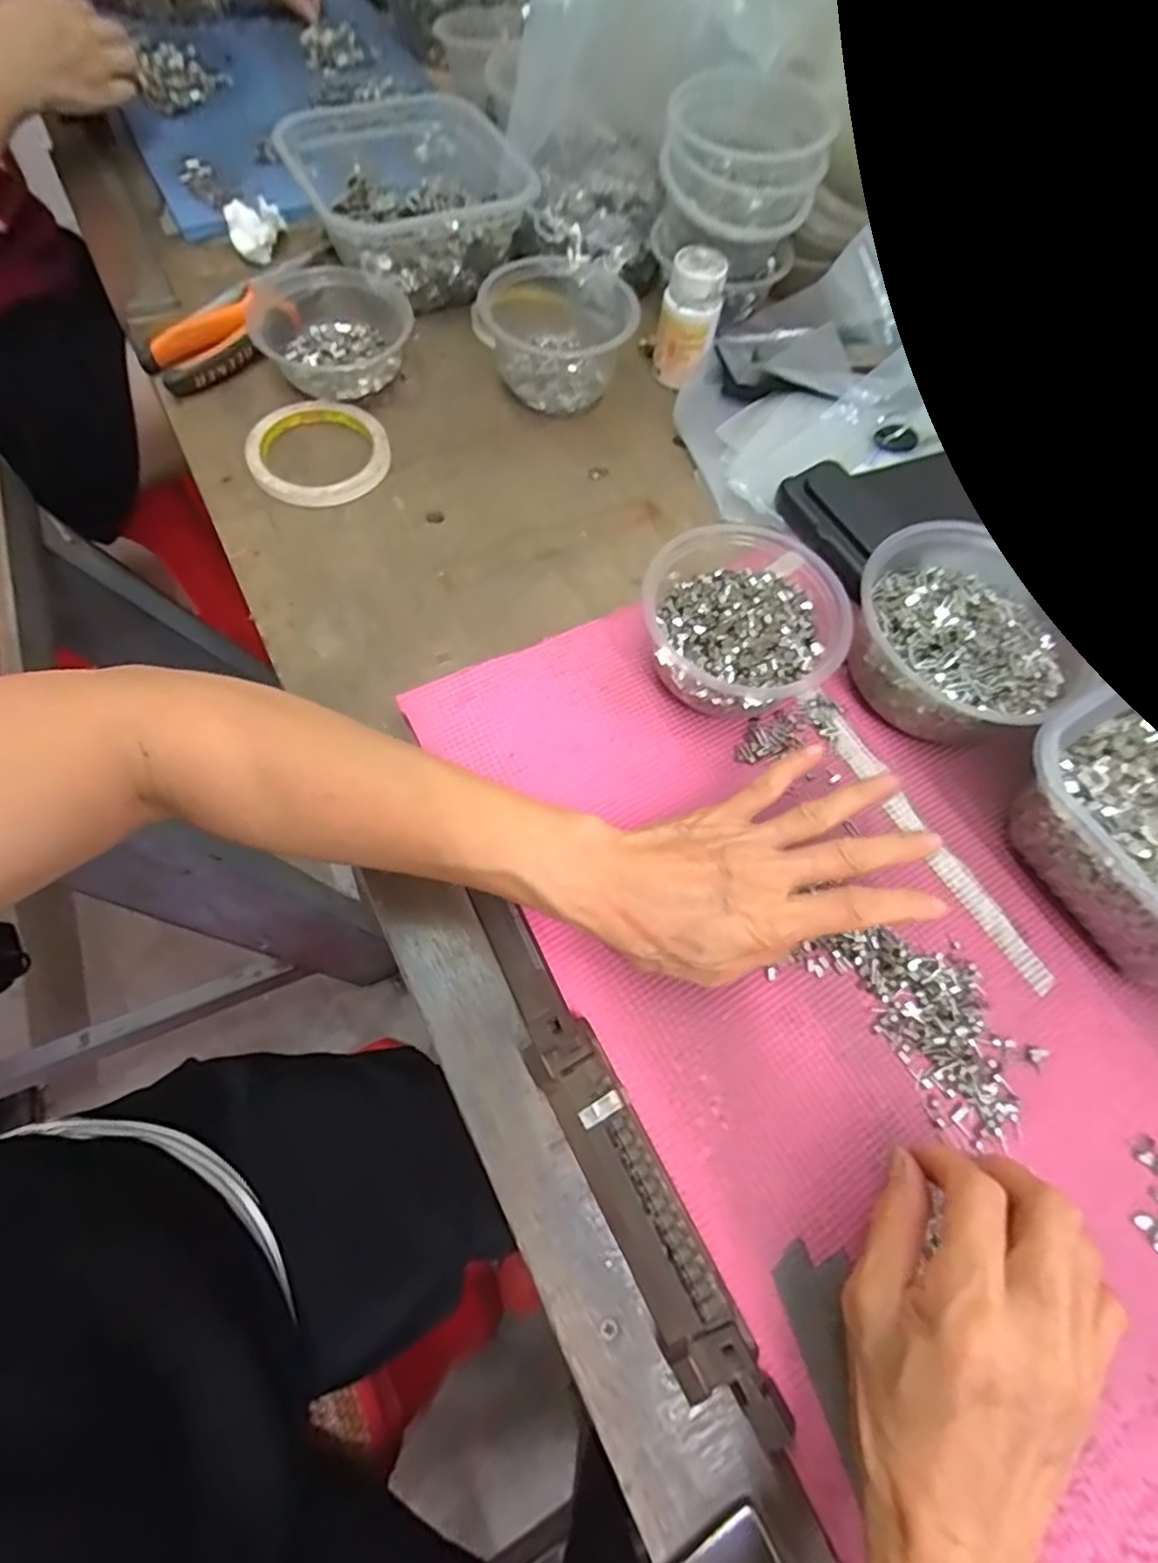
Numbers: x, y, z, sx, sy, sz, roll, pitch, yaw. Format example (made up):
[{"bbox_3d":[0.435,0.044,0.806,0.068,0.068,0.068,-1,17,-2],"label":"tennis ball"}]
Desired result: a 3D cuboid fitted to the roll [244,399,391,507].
[{"bbox_3d":[-0.189,-0.240,0.476,0.096,0.015,0.092,1,66,-2],"label":"roll"}]

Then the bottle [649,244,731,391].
[{"bbox_3d":[0.084,-0.356,0.505,0.045,0.073,0.046,10,66,2],"label":"bottle"}]

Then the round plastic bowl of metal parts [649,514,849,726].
[{"bbox_3d":[0.095,-0.092,0.391,0.106,0.065,0.114,2,66,-4],"label":"round plastic bowl of metal parts"}]

